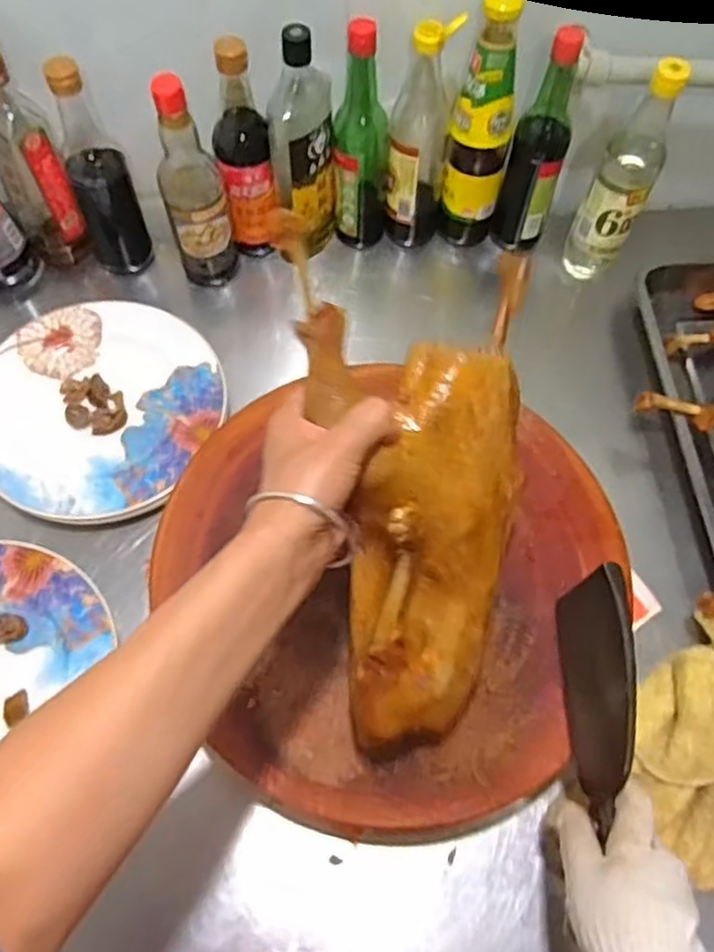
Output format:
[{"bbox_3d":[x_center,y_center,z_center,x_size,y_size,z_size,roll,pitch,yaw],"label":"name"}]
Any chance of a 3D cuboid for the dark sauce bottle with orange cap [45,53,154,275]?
[{"bbox_3d":[-0.283,-0.324,0.758,0.064,0.246,0.058,-25,66,-13],"label":"dark sauce bottle with orange cap"}]

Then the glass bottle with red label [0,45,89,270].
[{"bbox_3d":[-0.349,-0.328,0.744,0.070,0.245,0.048,-25,66,-13],"label":"glass bottle with red label"}]

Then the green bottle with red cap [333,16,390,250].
[{"bbox_3d":[0.004,-0.360,0.771,0.065,0.244,0.053,2,62,0],"label":"green bottle with red cap"}]

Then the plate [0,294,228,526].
[{"bbox_3d":[-0.272,-0.076,0.729,0.247,0.018,0.244,0,62,-1],"label":"plate"}]

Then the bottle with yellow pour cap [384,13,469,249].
[{"bbox_3d":[0.068,-0.365,0.774,0.062,0.259,0.070,6,62,2],"label":"bottle with yellow pour cap"}]

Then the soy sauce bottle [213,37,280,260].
[{"bbox_3d":[-0.122,-0.337,0.764,0.055,0.245,0.053,-16,64,-9],"label":"soy sauce bottle"}]

